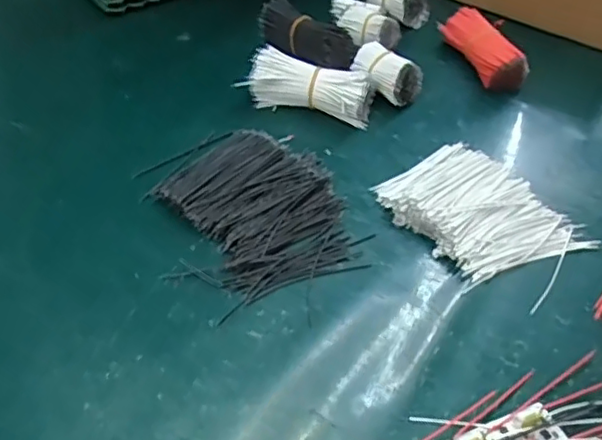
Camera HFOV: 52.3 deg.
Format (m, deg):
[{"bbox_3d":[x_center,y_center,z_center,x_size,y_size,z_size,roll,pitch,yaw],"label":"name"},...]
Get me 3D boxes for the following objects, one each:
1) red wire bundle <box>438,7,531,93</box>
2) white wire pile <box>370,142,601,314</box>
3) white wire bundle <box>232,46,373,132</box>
[{"bbox_3d":[0.155,-0.147,0.528,0.035,0.036,0.089,-15,50,-21],"label":"red wire bundle"},{"bbox_3d":[0.120,-0.005,0.402,0.096,0.014,0.121,-30,56,-31],"label":"white wire pile"},{"bbox_3d":[0.006,-0.101,0.465,0.096,0.037,0.032,12,46,4],"label":"white wire bundle"}]

